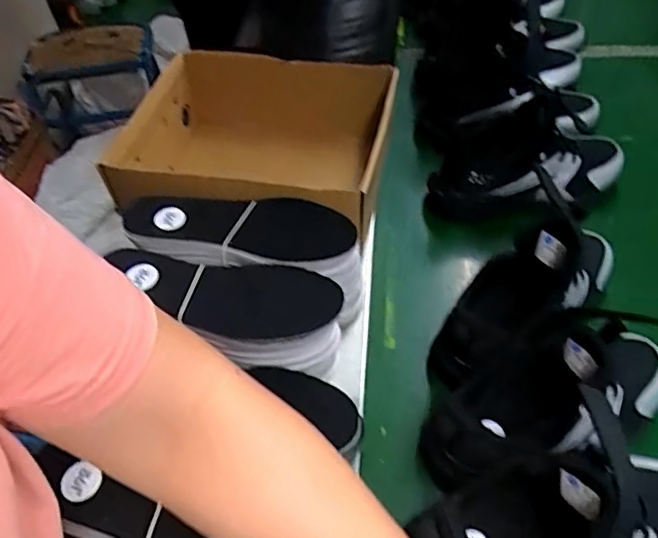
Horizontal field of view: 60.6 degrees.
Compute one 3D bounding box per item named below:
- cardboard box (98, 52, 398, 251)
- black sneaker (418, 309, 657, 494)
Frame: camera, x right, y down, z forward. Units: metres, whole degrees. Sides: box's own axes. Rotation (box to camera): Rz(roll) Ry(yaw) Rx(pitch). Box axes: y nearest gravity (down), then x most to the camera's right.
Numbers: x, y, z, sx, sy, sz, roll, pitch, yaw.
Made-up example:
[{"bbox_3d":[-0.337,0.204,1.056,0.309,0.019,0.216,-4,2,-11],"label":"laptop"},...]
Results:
[{"bbox_3d":[-0.069,-0.120,0.632,0.262,0.137,0.241,5,50,10],"label":"cardboard box"},{"bbox_3d":[0.181,0.089,0.433,0.228,0.119,0.067,-17,50,-8],"label":"black sneaker"}]

